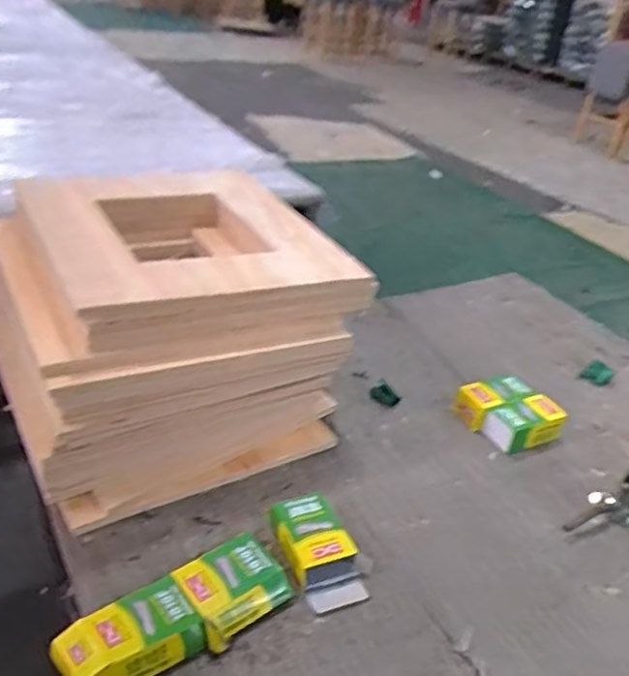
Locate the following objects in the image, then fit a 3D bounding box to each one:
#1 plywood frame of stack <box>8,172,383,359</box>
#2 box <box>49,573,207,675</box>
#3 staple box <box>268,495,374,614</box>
[{"bbox_3d":[-0.193,-0.151,0.984,0.405,0.074,0.453,-10,36,-26],"label":"plywood frame of stack"},{"bbox_3d":[-0.196,0.321,0.691,0.143,0.040,0.094,-20,42,-37],"label":"box"},{"bbox_3d":[0.007,0.267,0.831,0.098,0.034,0.155,-13,38,-29],"label":"staple box"}]

